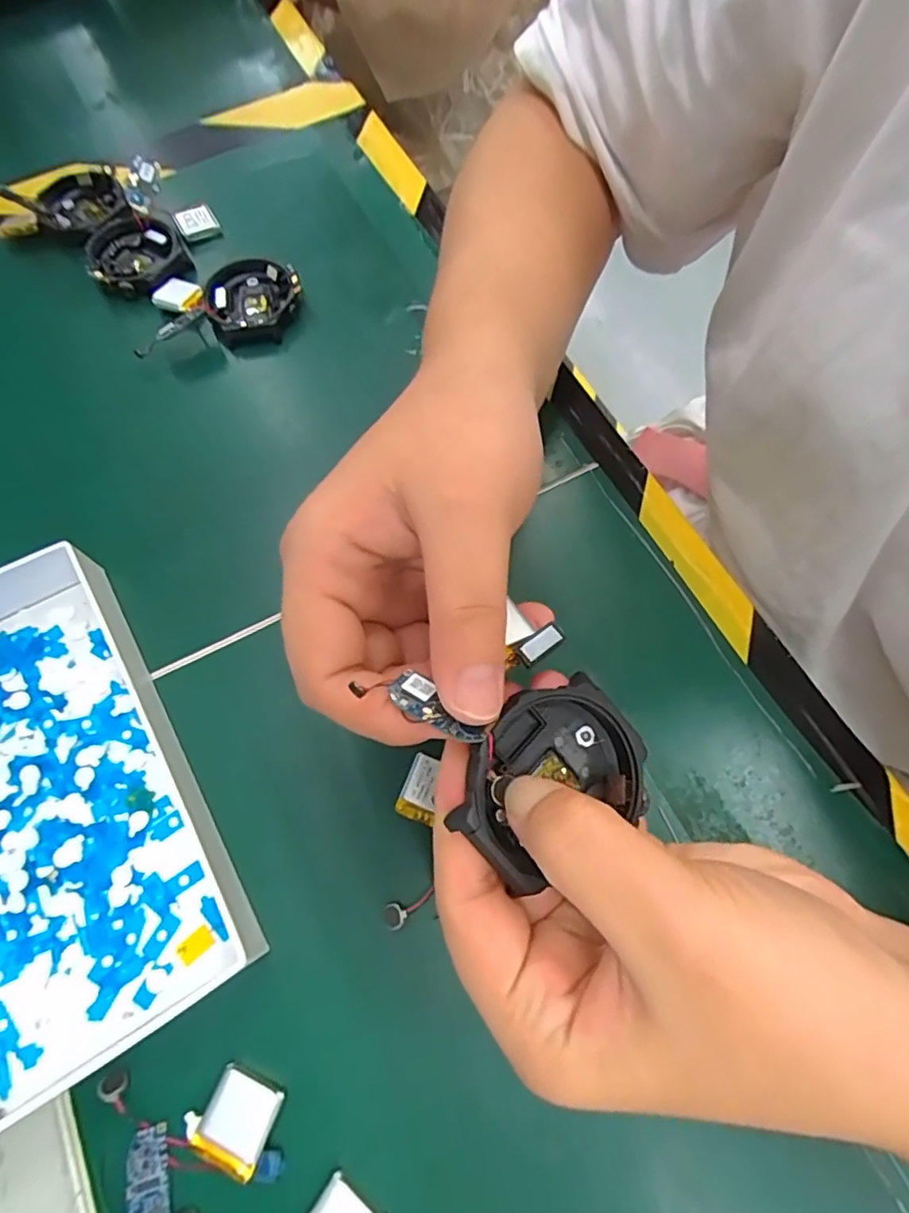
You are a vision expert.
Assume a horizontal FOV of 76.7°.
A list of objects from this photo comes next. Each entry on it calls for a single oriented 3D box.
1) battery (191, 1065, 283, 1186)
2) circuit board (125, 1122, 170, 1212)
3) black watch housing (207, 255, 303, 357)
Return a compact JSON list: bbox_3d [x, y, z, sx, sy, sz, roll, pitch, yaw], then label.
[{"bbox_3d":[-0.068,0.161,0.181,0.022,0.006,0.023,20,71,8],"label":"battery"},{"bbox_3d":[-0.095,0.178,0.176,0.013,0.004,0.027,-15,70,-5],"label":"circuit board"},{"bbox_3d":[-0.105,-0.162,0.300,0.047,0.012,0.051,-24,71,-8],"label":"black watch housing"}]

